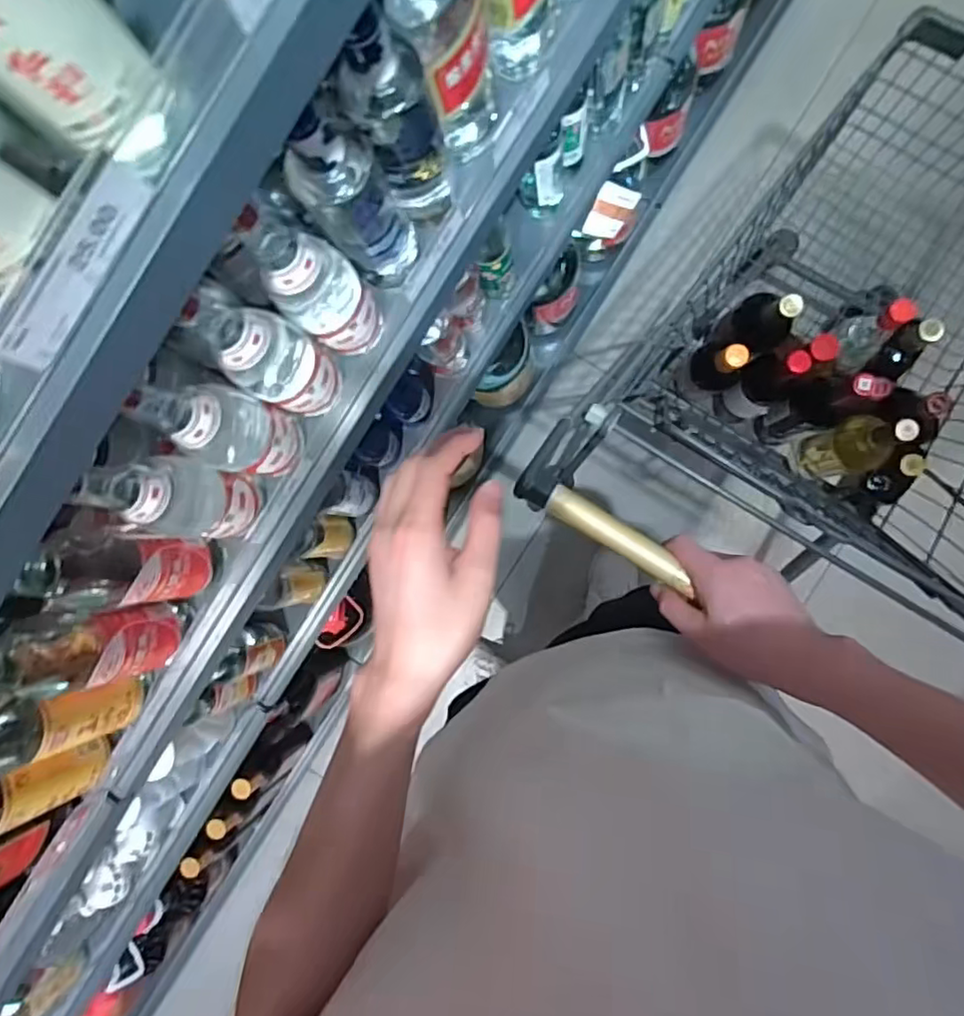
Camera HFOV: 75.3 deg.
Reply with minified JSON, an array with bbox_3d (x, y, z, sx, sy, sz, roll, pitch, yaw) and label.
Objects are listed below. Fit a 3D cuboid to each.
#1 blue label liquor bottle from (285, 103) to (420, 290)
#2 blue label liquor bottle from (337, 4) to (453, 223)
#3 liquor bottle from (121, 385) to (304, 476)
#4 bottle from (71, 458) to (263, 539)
[{"bbox_3d":[-0.107,-0.253,0.524,0.068,0.192,0.059,-39,85,4],"label":"blue label liquor bottle"},{"bbox_3d":[-0.066,-0.316,0.520,0.063,0.193,0.065,0,88,6],"label":"blue label liquor bottle"},{"bbox_3d":[-0.232,-0.071,0.555,0.076,0.195,0.072,0,88,6],"label":"liquor bottle"},{"bbox_3d":[-0.270,-0.008,0.544,0.070,0.209,0.070,5,89,6],"label":"bottle"}]

